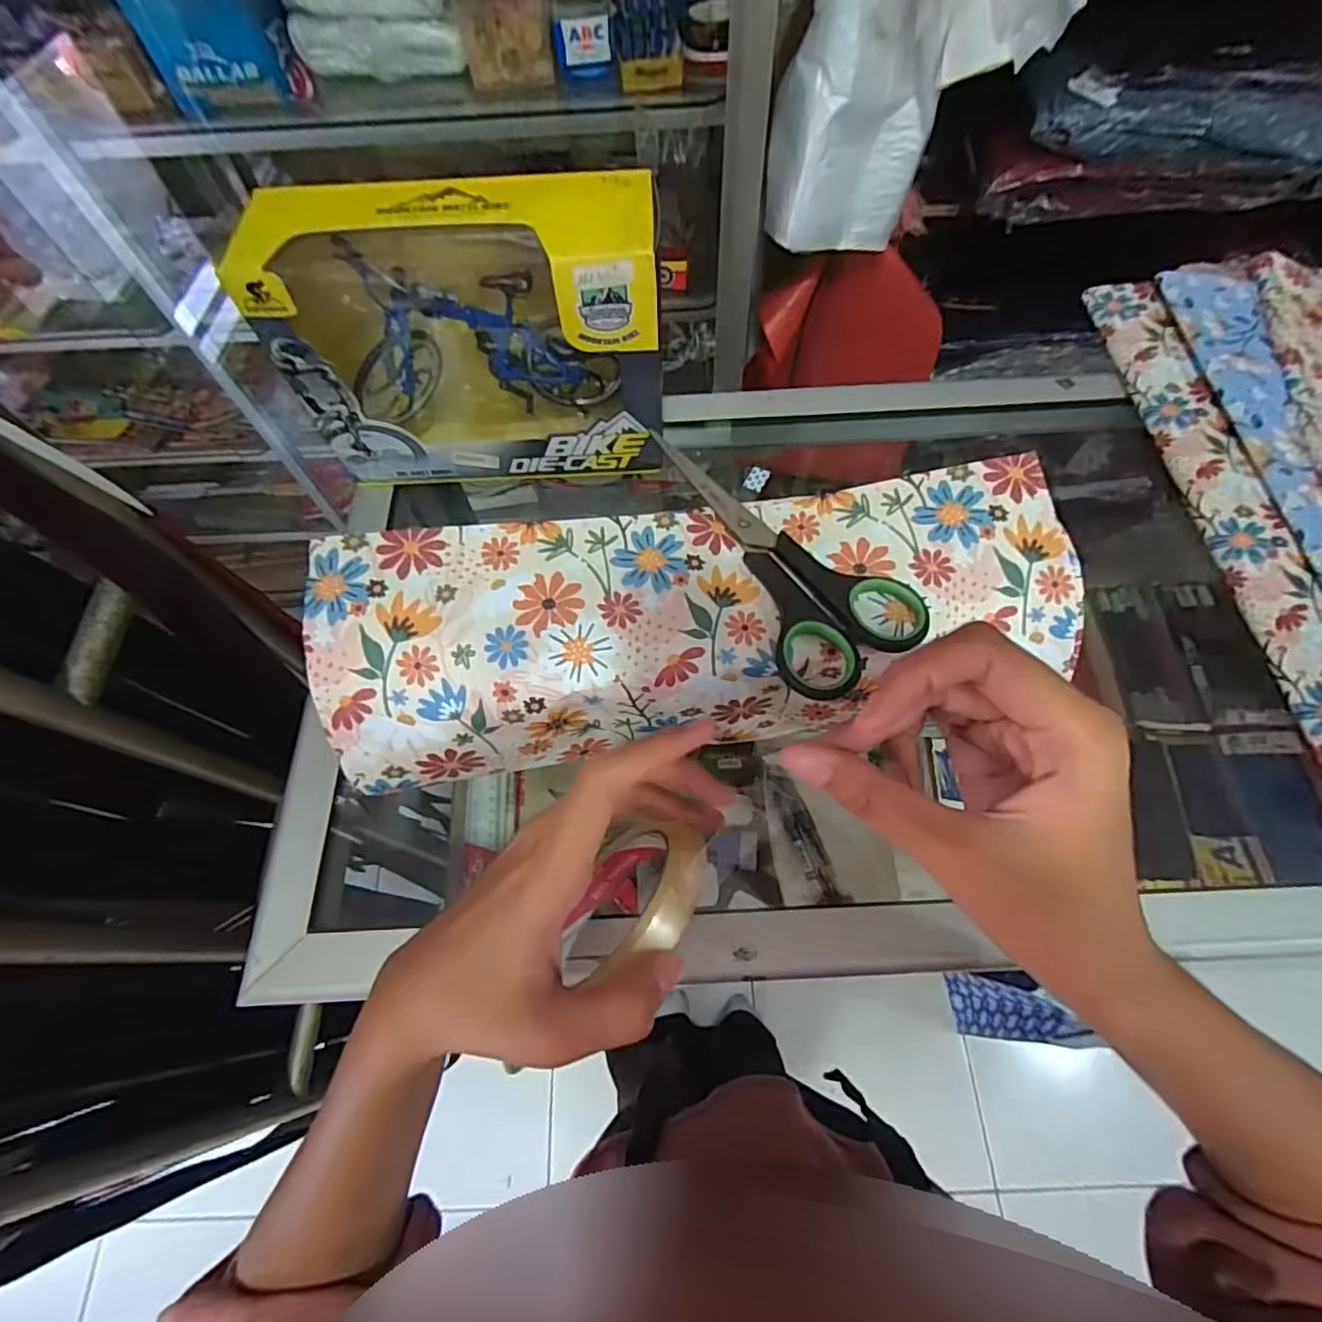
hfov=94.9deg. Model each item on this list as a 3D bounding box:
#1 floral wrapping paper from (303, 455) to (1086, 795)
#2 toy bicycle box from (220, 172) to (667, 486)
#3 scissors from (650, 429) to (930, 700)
[{"bbox_3d":[0.016,-0.017,0.279,0.318,0.063,0.094,-8,65,-2],"label":"floral wrapping paper"},{"bbox_3d":[-0.107,-0.186,0.364,0.206,0.148,0.067,-3,65,0],"label":"toy bicycle box"},{"bbox_3d":[0.052,-0.055,0.267,0.060,0.009,0.147,-25,67,-9],"label":"scissors"}]

